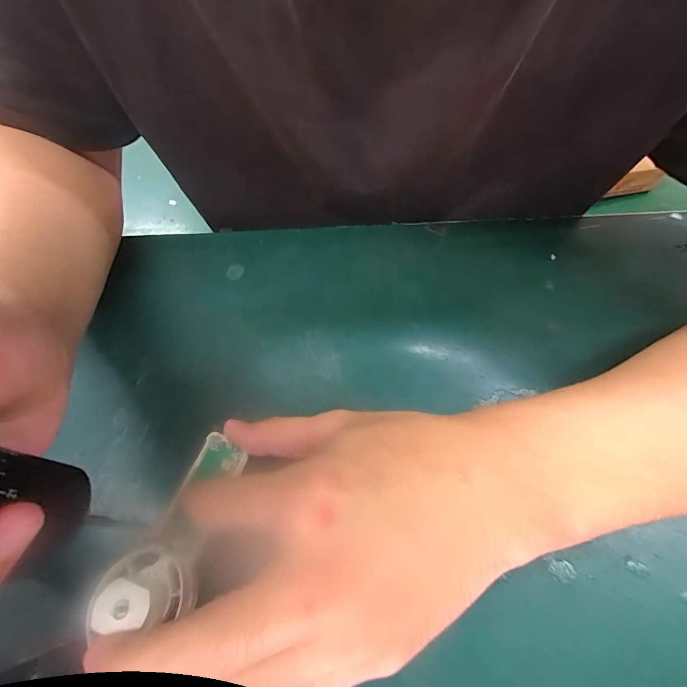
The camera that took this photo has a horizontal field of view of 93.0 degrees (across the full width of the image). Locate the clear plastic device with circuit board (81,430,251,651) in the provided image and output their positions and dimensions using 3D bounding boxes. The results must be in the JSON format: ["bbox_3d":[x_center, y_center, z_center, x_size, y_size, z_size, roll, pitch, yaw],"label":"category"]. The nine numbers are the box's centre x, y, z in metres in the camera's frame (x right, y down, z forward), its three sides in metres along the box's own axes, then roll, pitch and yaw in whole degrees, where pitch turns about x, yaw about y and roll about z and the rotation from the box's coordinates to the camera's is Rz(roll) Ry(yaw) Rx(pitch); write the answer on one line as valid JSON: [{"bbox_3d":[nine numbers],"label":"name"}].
[{"bbox_3d":[-0.074,0.086,0.154,0.029,0.018,0.083,14,49,10],"label":"clear plastic device with circuit board"}]

